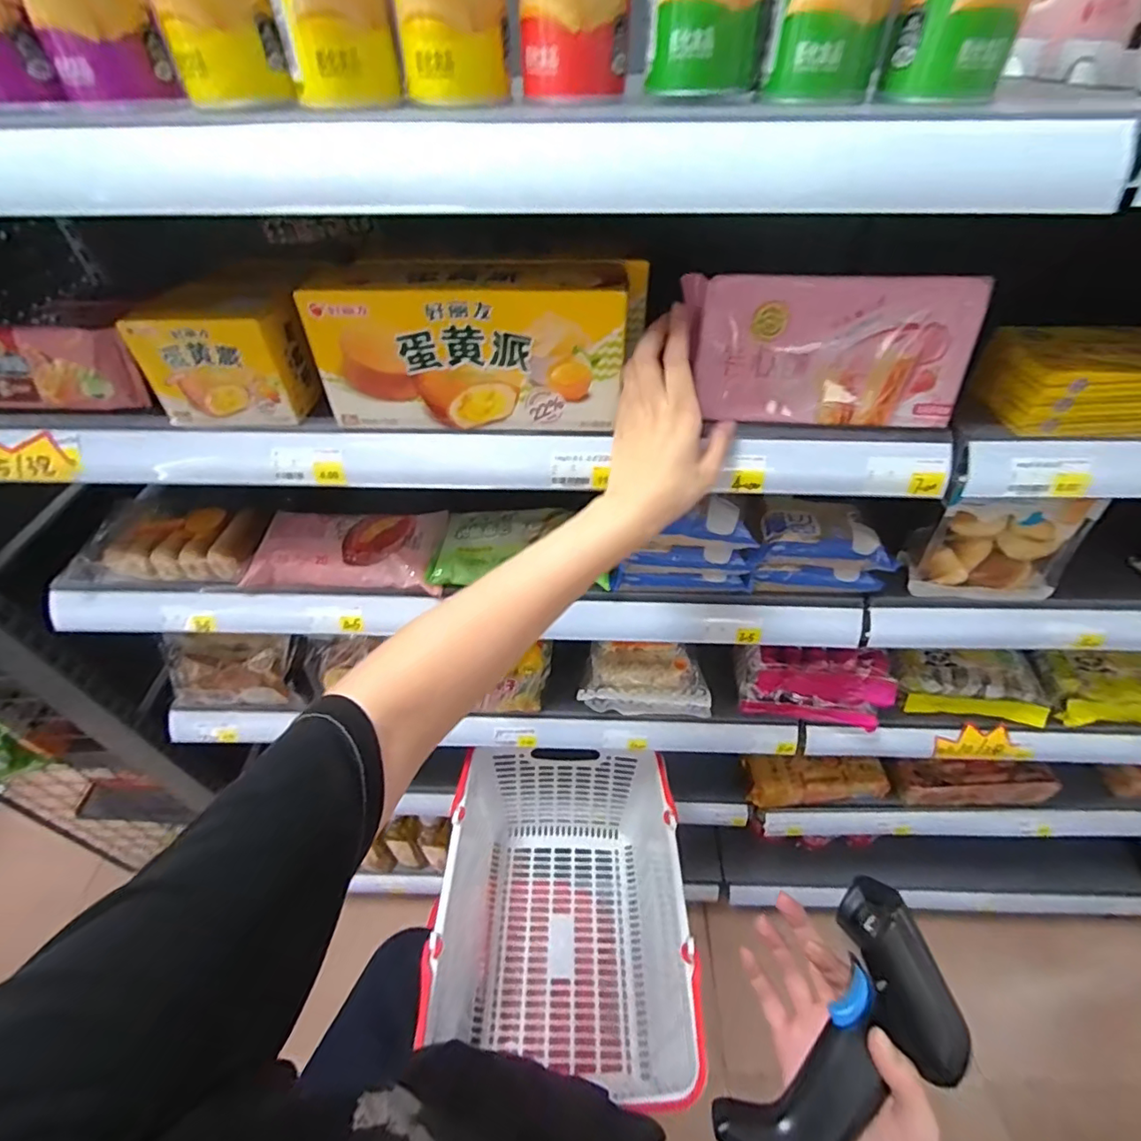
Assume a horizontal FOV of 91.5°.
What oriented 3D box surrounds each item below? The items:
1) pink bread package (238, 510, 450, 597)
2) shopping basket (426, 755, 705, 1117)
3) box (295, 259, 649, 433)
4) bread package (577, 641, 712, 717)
[{"bbox_3d":[-0.238,-0.028,0.603,0.195,0.048,0.094,2,47,4],"label":"pink bread package"},{"bbox_3d":[-0.009,0.464,0.799,0.310,0.273,0.377,-1,46,1],"label":"shopping basket"},{"bbox_3d":[-0.065,-0.178,0.432,0.239,0.108,0.074,0,47,2],"label":"box"},{"bbox_3d":[0.102,0.147,0.752,0.163,0.069,0.074,2,47,4],"label":"bread package"}]

